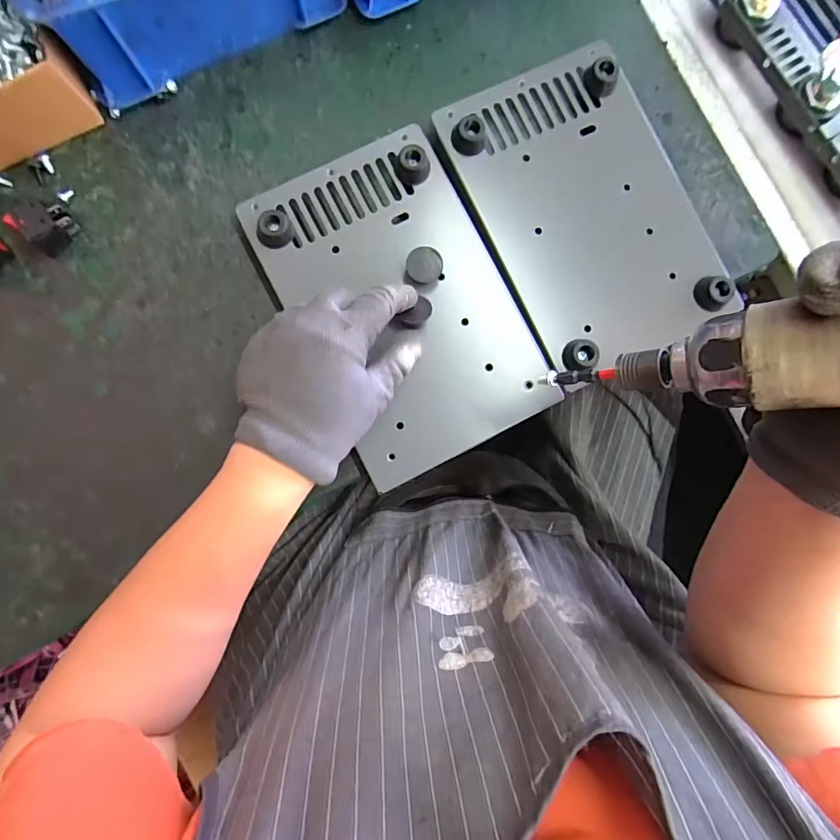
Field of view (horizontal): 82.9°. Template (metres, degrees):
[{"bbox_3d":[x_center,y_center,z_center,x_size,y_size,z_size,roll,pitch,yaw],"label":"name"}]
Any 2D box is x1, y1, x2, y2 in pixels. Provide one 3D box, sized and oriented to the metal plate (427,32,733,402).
[{"bbox_3d":[0.124,-0.155,0.353,0.140,0.027,0.223,-28,87,-3],"label":"metal plate"}]

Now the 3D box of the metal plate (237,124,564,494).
[{"bbox_3d":[-0.014,-0.084,0.336,0.145,0.028,0.224,-28,84,-2],"label":"metal plate"}]

